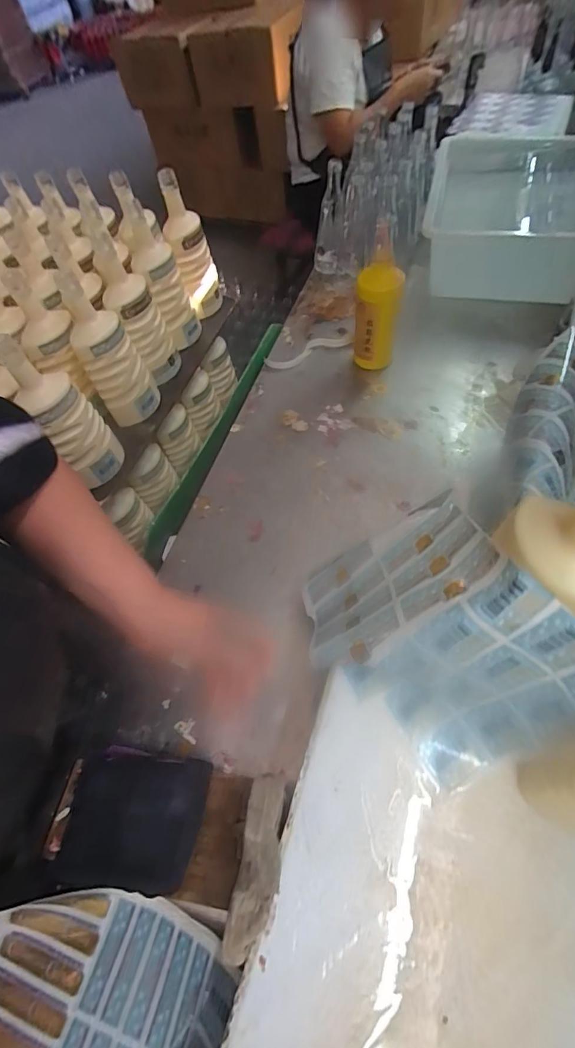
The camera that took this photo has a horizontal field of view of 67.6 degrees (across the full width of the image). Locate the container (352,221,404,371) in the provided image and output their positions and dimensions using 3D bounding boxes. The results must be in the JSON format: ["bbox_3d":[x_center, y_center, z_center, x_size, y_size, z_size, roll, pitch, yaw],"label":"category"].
[{"bbox_3d":[0.169,-0.399,0.801,0.078,0.203,0.094,10,60,12],"label":"container"}]

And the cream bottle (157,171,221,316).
[{"bbox_3d":[-0.188,-0.531,0.846,0.077,0.251,0.072,-17,58,-1],"label":"cream bottle"}]

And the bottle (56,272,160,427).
[{"bbox_3d":[-0.292,-0.281,0.711,0.086,0.244,0.078,-17,58,-1],"label":"bottle"}]

